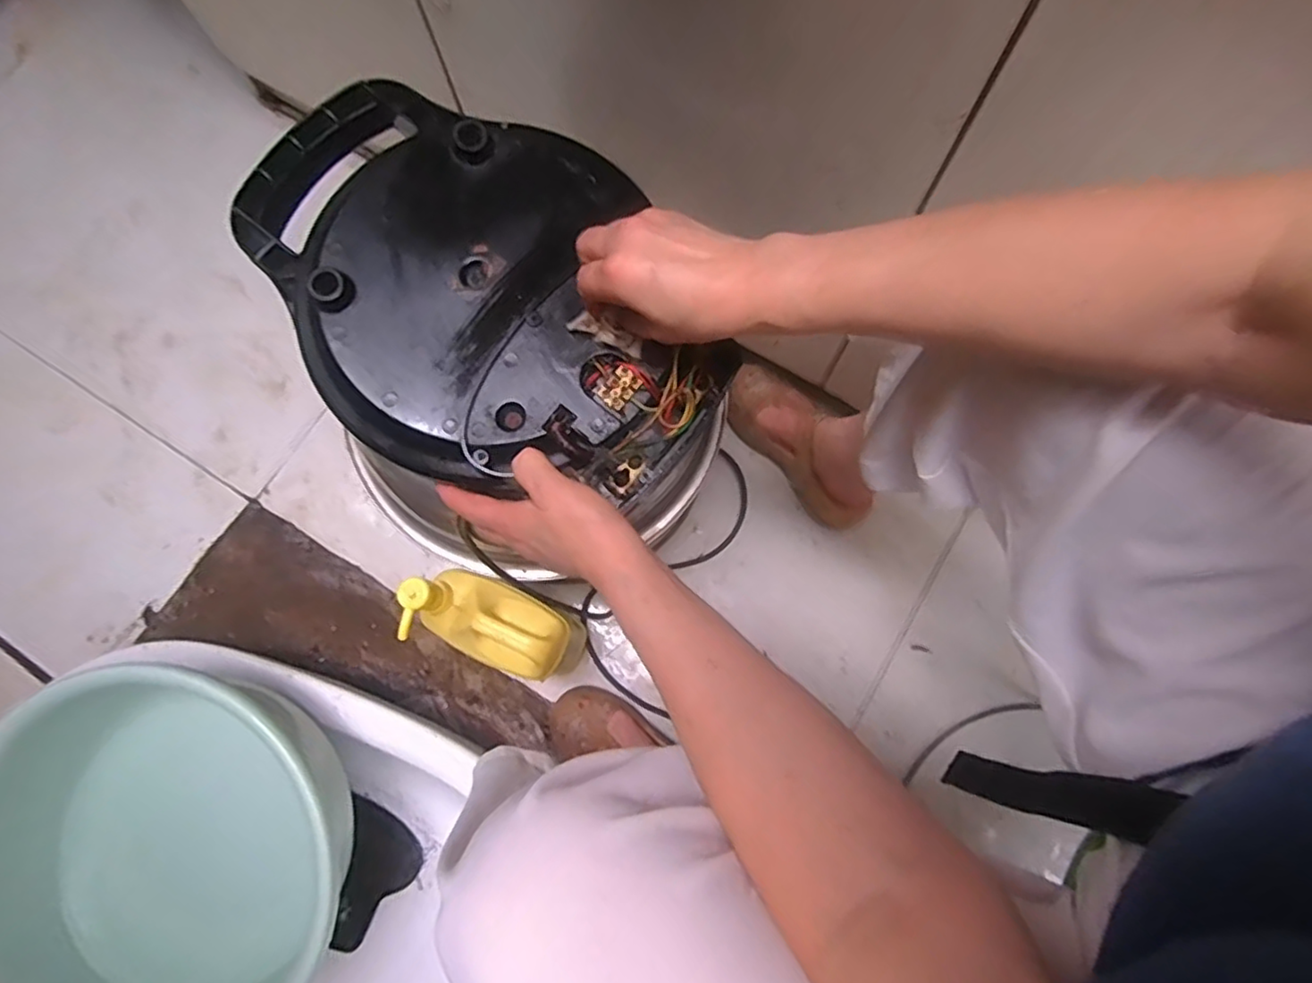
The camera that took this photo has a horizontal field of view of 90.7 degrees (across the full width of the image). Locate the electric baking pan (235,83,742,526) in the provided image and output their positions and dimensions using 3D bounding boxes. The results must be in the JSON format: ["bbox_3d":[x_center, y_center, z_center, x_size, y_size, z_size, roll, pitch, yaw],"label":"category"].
[{"bbox_3d":[-0.129,-0.147,0.470,0.366,0.063,0.253,38,80,9],"label":"electric baking pan"}]

